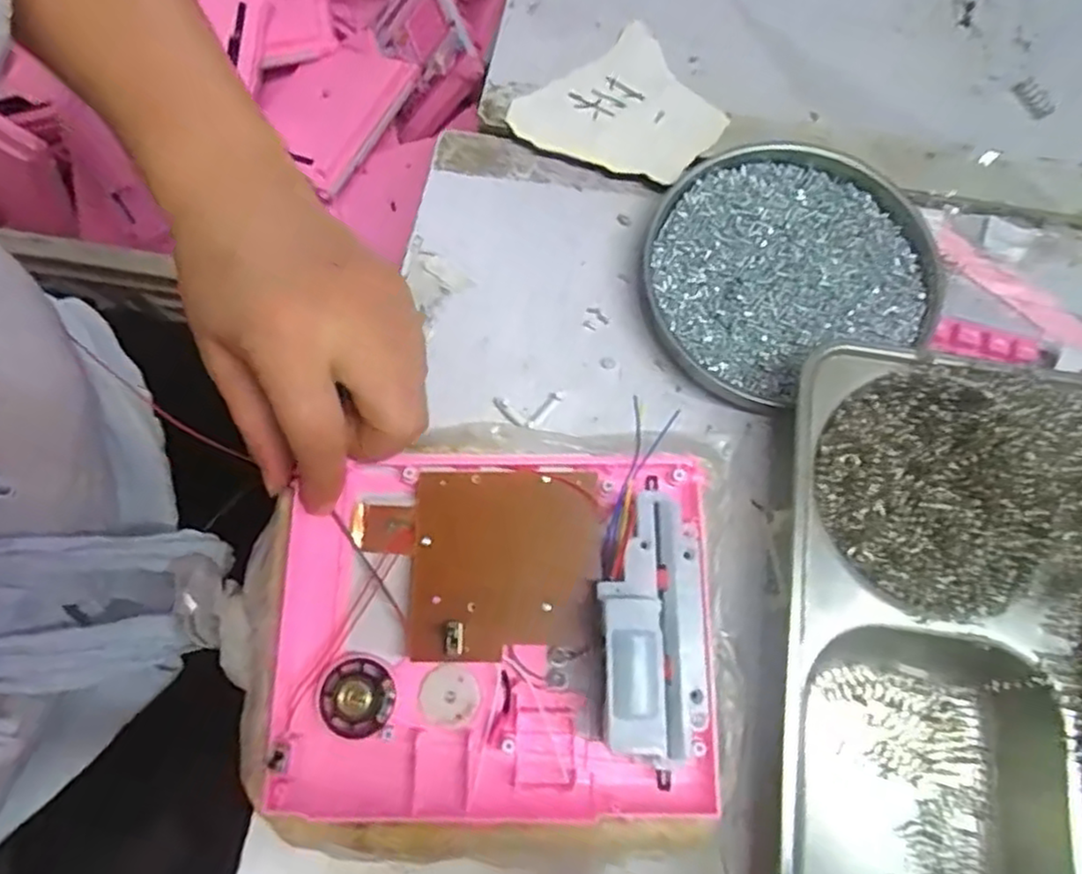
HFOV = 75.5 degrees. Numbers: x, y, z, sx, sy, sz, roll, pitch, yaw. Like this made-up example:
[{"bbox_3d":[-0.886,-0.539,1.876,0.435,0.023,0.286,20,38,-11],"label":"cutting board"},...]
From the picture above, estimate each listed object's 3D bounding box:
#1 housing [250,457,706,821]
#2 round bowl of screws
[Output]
[{"bbox_3d":[-0.023,0.073,0.259,0.170,0.040,0.141,2,73,1],"label":"housing"},{"bbox_3d":[0.119,-0.083,0.342,0.134,0.020,0.123,0,73,0],"label":"round bowl of screws"}]

